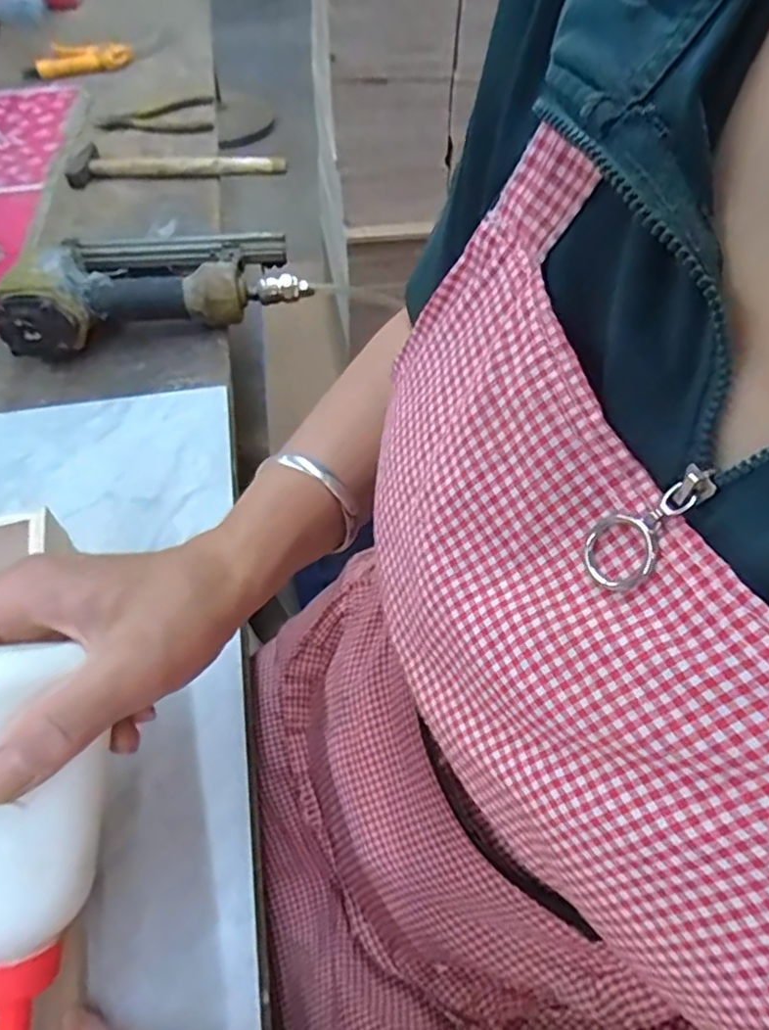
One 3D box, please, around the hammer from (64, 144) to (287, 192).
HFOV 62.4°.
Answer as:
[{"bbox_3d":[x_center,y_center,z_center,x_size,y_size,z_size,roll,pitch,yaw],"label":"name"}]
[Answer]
[{"bbox_3d":[-0.240,-0.406,0.739,0.245,0.025,0.068,1,53,-1],"label":"hammer"}]

